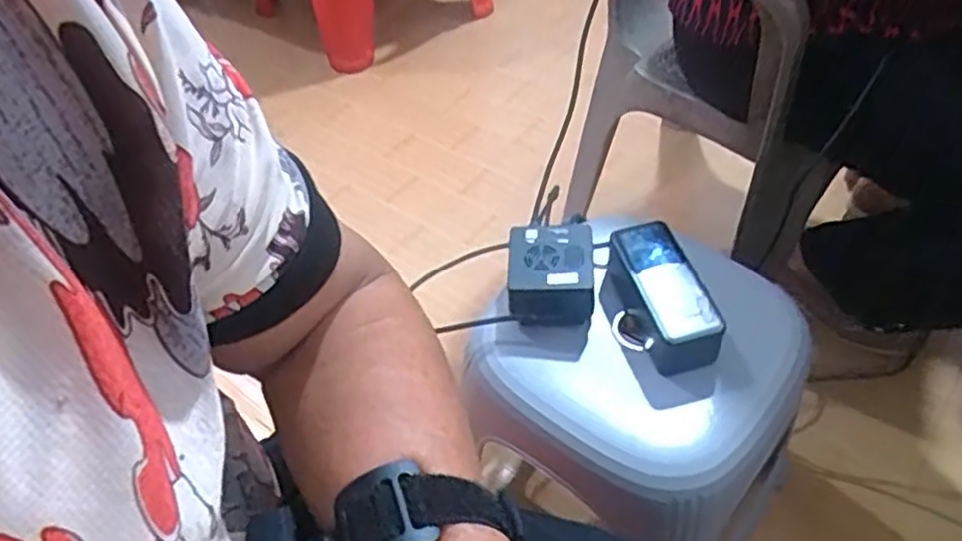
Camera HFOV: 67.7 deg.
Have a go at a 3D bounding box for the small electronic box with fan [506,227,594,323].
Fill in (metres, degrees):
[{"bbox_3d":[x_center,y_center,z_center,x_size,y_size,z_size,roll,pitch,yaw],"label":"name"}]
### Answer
[{"bbox_3d":[0.062,0.002,0.644,0.074,0.044,0.087,1,50,6],"label":"small electronic box with fan"}]

